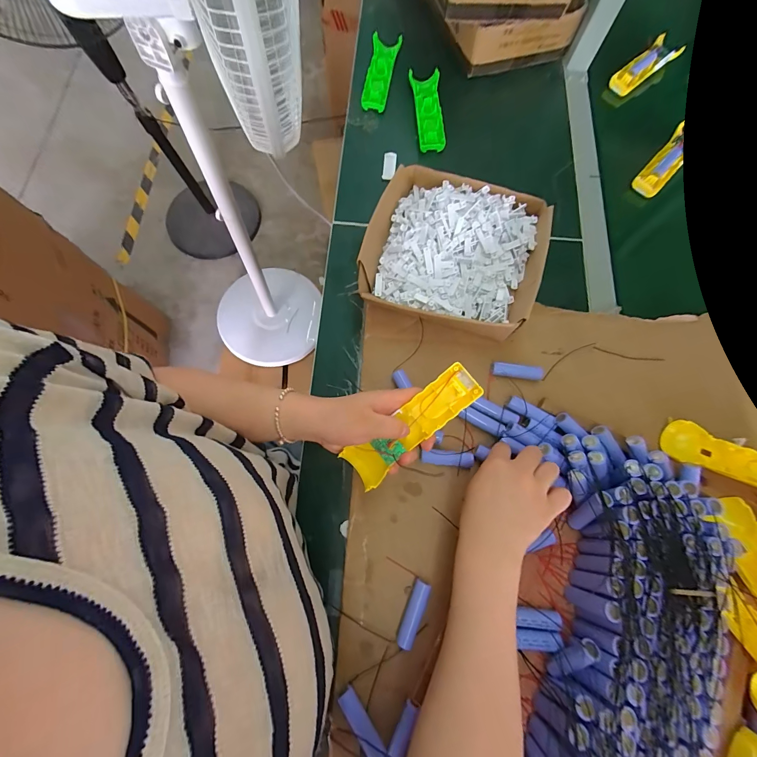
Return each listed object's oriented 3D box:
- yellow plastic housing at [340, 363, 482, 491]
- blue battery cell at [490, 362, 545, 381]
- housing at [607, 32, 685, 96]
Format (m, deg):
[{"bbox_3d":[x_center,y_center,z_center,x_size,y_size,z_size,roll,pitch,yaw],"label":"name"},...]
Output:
[{"bbox_3d":[0.034,0.050,0.356,0.159,0.022,0.046,-42,79,7],"label":"yellow plastic housing"},{"bbox_3d":[0.190,-0.010,0.463,0.072,0.014,0.017,5,74,0],"label":"blue battery cell"},{"bbox_3d":[0.510,-0.598,0.642,0.165,0.032,0.050,-41,79,-12],"label":"housing"}]

